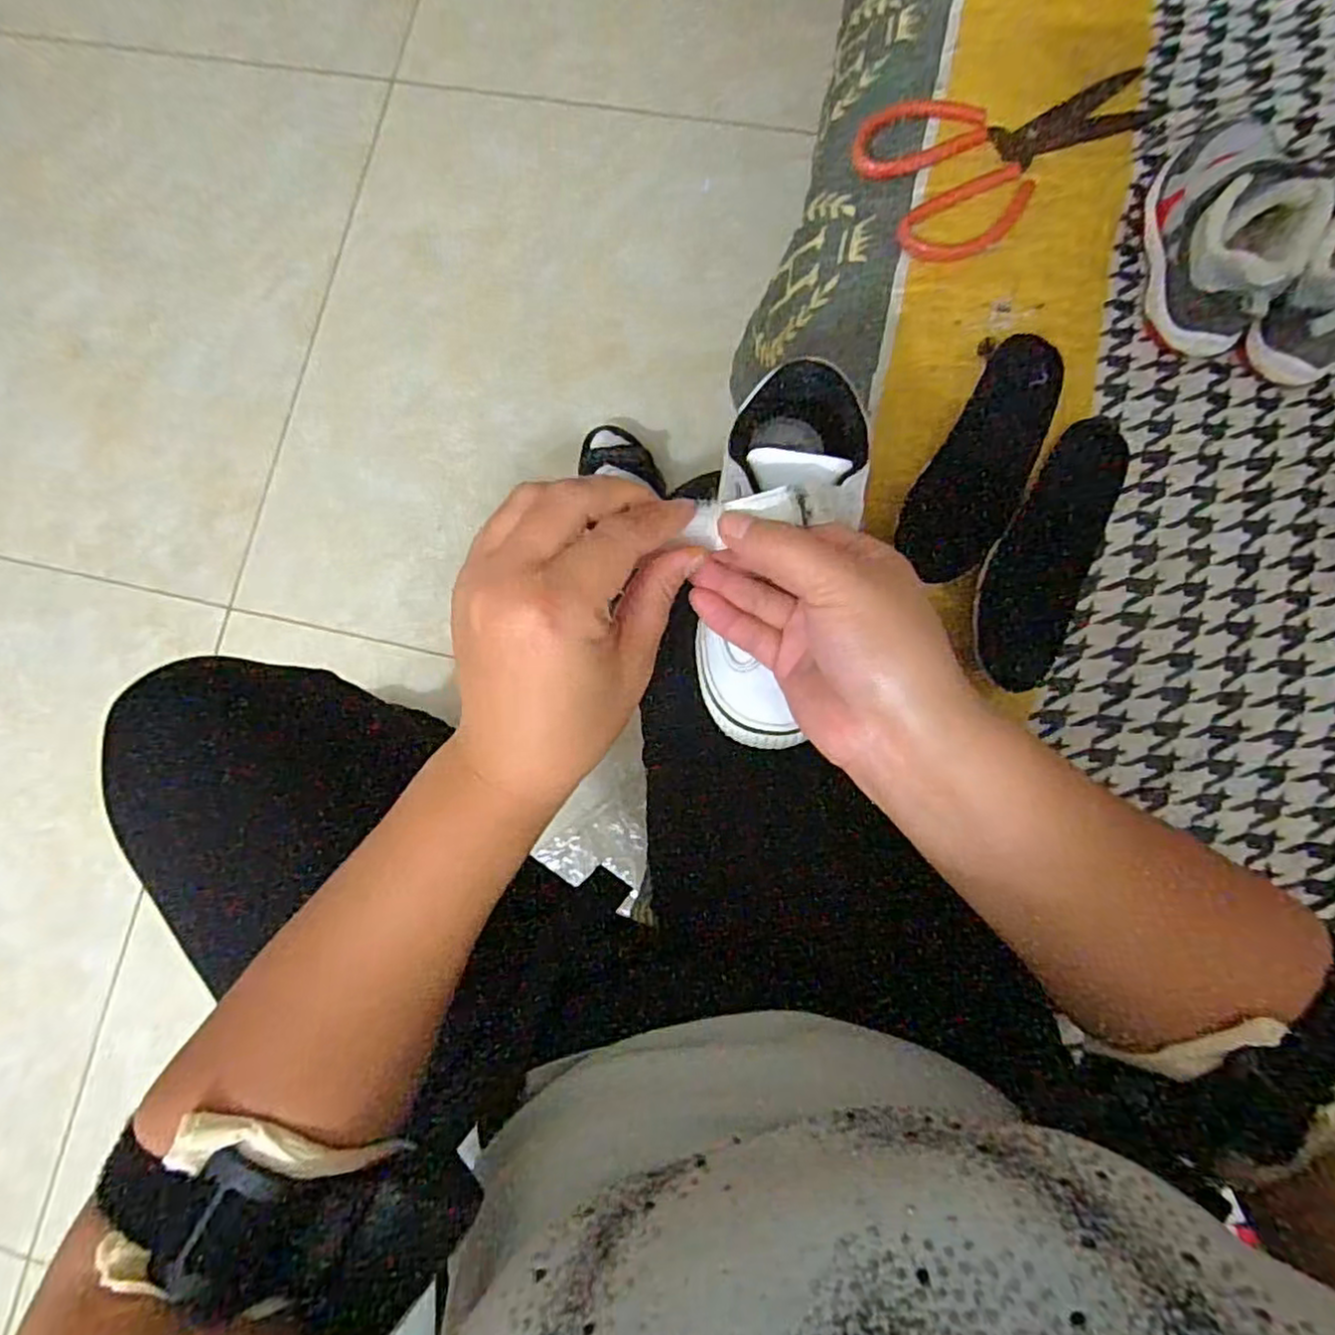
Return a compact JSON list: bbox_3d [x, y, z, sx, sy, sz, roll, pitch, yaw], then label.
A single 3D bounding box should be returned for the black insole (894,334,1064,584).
[{"bbox_3d":[0.205,-0.133,0.446,0.061,0.008,0.165,31,85,6],"label":"black insole"}]

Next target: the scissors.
[{"bbox_3d":[0.236,-0.384,0.498,0.207,0.006,0.137,-34,81,0],"label":"scissors"}]

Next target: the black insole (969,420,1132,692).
[{"bbox_3d":[0.240,-0.076,0.441,0.068,0.007,0.181,20,85,-7],"label":"black insole"}]

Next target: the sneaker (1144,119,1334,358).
[{"bbox_3d":[0.359,-0.288,0.444,0.065,0.073,0.171,7,83,3],"label":"sneaker"}]

